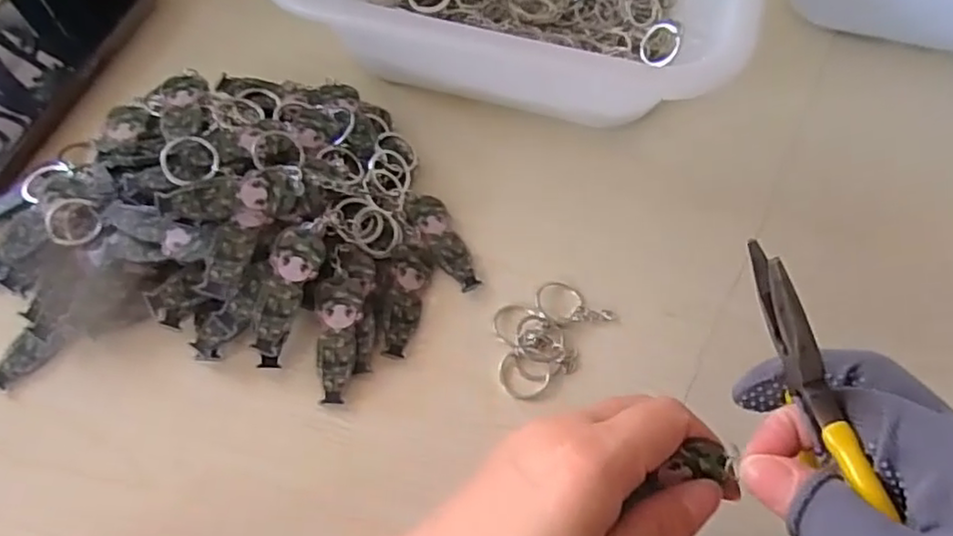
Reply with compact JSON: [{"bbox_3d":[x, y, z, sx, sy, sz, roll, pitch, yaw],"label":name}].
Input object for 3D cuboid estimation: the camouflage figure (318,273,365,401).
[{"bbox_3d":[-0.065,0.034,0.304,0.021,0.004,0.059,3,80,1],"label":"camouflage figure"}]

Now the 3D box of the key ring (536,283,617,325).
[{"bbox_3d":[0.049,0.017,0.324,0.038,0.006,0.022,-6,67,-3],"label":"key ring"}]

